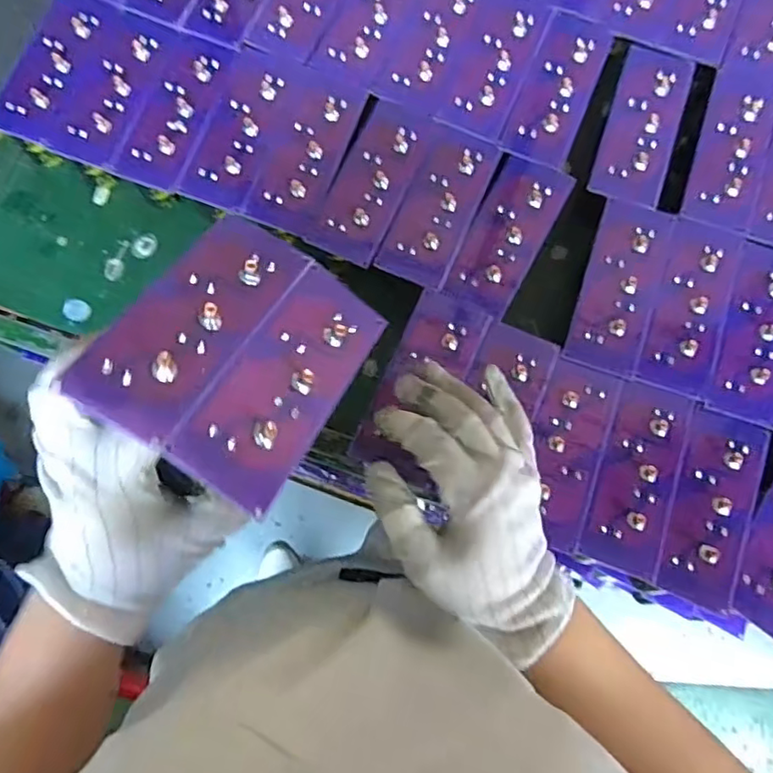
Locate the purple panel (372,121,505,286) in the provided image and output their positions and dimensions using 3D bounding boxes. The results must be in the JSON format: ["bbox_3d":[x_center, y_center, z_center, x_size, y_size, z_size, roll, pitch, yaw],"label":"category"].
[{"bbox_3d":[0.041,-0.142,0.462,0.058,0.004,0.130,21,78,4],"label":"purple panel"}]

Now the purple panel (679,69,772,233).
[{"bbox_3d":[0.276,-0.188,0.473,0.056,0.005,0.134,18,78,4],"label":"purple panel"}]

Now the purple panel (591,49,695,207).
[{"bbox_3d":[0.206,-0.209,0.479,0.055,0.004,0.137,18,78,4],"label":"purple panel"}]

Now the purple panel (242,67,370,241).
[{"bbox_3d":[-0.063,-0.184,0.468,0.056,0.004,0.135,20,78,1],"label":"purple panel"}]

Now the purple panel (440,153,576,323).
[{"bbox_3d":[0.093,-0.118,0.456,0.055,0.004,0.130,28,78,5],"label":"purple panel"}]

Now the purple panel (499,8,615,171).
[{"bbox_3d":[0.140,-0.243,0.484,0.055,0.005,0.139,22,78,4],"label":"purple panel"}]

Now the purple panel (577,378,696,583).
[{"bbox_3d":[0.174,0.061,0.413,0.054,0.004,0.132,20,71,7],"label":"purple panel"}]

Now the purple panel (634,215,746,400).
[{"bbox_3d":[0.229,-0.061,0.449,0.053,0.005,0.137,20,78,4],"label":"purple panel"}]

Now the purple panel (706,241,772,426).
[{"bbox_3d":[0.279,-0.042,0.446,0.053,0.005,0.134,20,78,4],"label":"purple panel"}]

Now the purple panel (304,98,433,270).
[{"bbox_3d":[-0.011,-0.161,0.465,0.053,0.005,0.134,23,78,4],"label":"purple panel"}]

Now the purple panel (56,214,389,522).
[{"bbox_3d":[-0.067,-0.020,0.295,0.104,0.009,0.134,36,54,-8],"label":"purple panel"}]

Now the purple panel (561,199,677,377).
[{"bbox_3d":[0.177,-0.077,0.452,0.055,0.005,0.134,19,78,4],"label":"purple panel"}]

